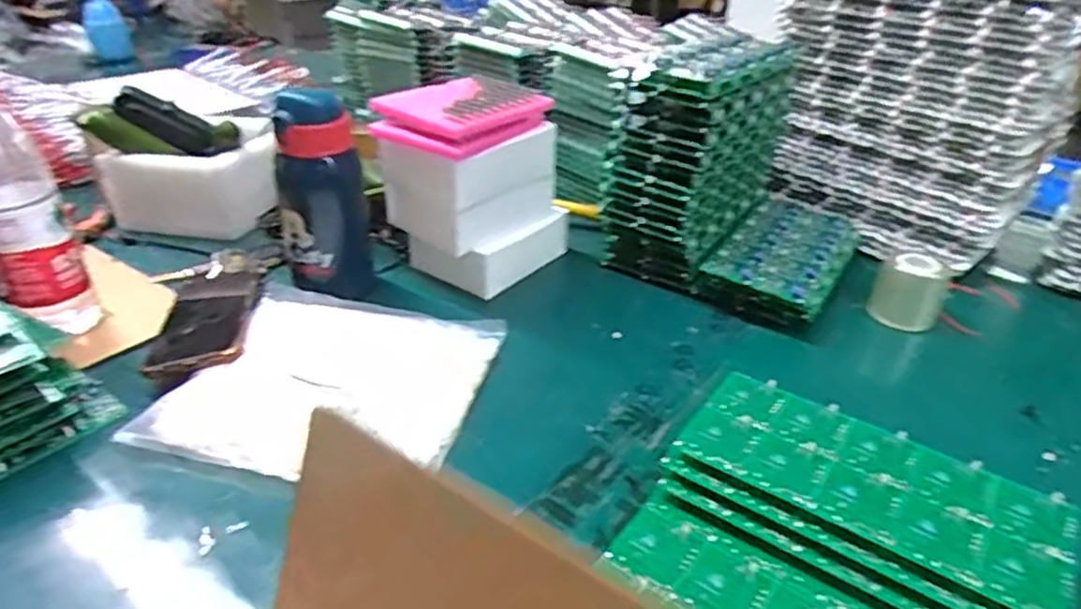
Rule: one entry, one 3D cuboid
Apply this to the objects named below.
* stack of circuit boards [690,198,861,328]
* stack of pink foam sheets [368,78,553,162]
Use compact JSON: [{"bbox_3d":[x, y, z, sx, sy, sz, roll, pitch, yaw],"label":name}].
[{"bbox_3d":[0.268,-0.051,0.760,0.126,0.049,0.230,21,36,28],"label":"stack of circuit boards"},{"bbox_3d":[-0.079,-0.190,0.683,0.110,0.041,0.148,24,37,32],"label":"stack of pink foam sheets"}]

